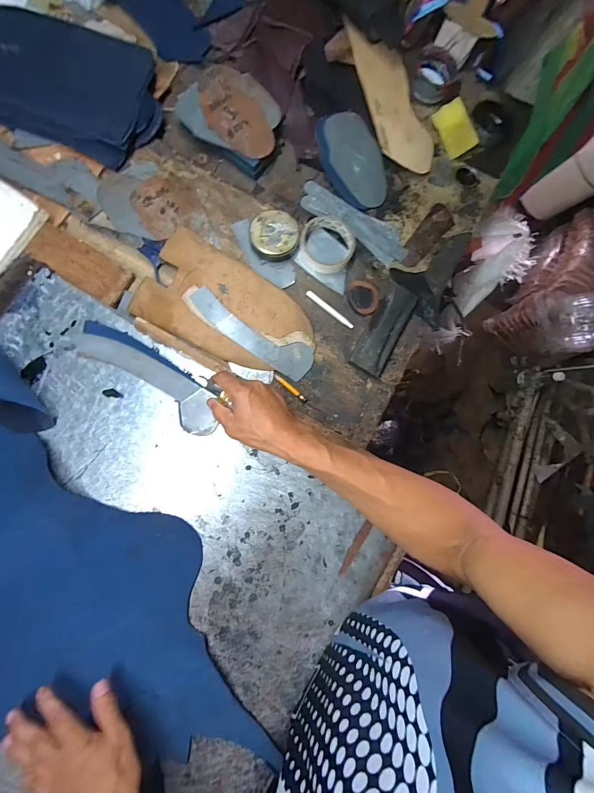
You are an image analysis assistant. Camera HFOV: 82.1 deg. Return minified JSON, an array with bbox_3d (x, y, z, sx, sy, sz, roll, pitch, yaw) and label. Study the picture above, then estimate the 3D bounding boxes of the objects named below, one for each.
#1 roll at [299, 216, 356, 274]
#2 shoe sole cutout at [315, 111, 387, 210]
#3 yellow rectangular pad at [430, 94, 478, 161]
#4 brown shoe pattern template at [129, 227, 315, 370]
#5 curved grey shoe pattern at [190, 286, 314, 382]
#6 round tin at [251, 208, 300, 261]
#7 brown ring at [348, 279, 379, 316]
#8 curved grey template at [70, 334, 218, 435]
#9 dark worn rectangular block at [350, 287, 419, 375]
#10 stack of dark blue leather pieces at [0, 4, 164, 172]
[{"bbox_3d":[0.048,-0.241,0.545,0.088,0.020,0.089,1,85,-9],"label":"roll"},{"bbox_3d":[0.096,-0.400,0.583,0.106,0.011,0.153,-20,96,-16],"label":"shoe sole cutout"},{"bbox_3d":[0.285,-0.482,0.612,0.053,0.017,0.086,-28,97,19],"label":"yellow rectangular pad"},{"bbox_3d":[-0.102,-0.137,0.520,0.247,0.012,0.149,26,84,-5],"label":"brown shoe pattern template"},{"bbox_3d":[-0.070,-0.095,0.516,0.202,0.008,0.053,30,83,0],"label":"curved grey shoe pattern"},{"bbox_3d":[-0.035,-0.253,0.535,0.073,0.023,0.068,0,84,-4],"label":"round tin"},{"bbox_3d":[0.107,-0.161,0.548,0.049,0.010,0.058,11,84,-3],"label":"brown ring"},{"bbox_3d":[-0.204,-0.027,0.477,0.221,0.006,0.057,36,85,-1],"label":"curved grey template"},{"bbox_3d":[0.140,-0.107,0.539,0.052,0.018,0.151,30,83,-1],"label":"dark worn rectangular block"},{"bbox_3d":[-0.361,-0.470,0.504,0.298,0.059,0.170,17,83,-7],"label":"stack of dark blue leather pieces"}]

